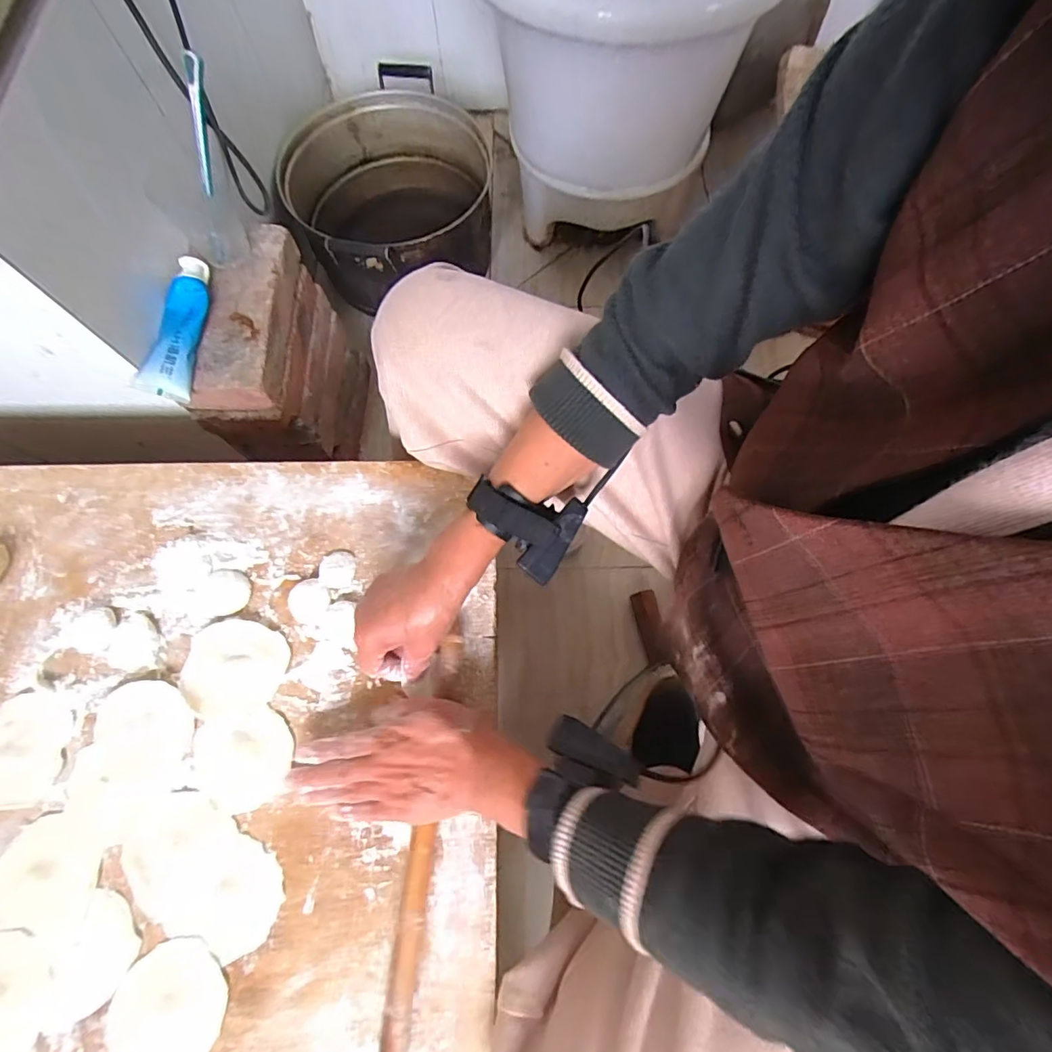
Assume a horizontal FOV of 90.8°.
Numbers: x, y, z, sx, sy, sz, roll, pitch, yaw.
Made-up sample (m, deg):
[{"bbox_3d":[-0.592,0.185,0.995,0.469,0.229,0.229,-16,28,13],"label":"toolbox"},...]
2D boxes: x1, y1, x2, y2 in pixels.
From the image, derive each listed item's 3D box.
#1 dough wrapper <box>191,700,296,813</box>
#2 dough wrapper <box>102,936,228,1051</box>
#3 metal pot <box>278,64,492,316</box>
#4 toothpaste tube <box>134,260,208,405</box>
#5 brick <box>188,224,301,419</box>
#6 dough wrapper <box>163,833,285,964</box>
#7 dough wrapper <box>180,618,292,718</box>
[{"bbox_3d":[-0.238,0.194,0.436,0.078,0.004,0.080,-13,72,-5],"label":"dough wrapper"},{"bbox_3d":[-0.265,0.359,0.380,0.080,0.004,0.088,0,71,-1],"label":"dough wrapper"},{"bbox_3d":[-0.219,-0.556,0.941,0.342,0.245,0.355,0,71,-1],"label":"metal pot"},{"bbox_3d":[-0.383,-0.219,0.575,0.042,0.033,0.162,4,71,1],"label":"toothpaste tube"},{"bbox_3d":[-0.336,-0.250,0.627,0.092,0.059,0.233,1,71,0],"label":"brick"},{"bbox_3d":[-0.232,0.289,0.405,0.080,0.004,0.077,0,71,-1],"label":"dough wrapper"},{"bbox_3d":[-0.258,0.125,0.457,0.084,0.004,0.081,0,71,-1],"label":"dough wrapper"}]

